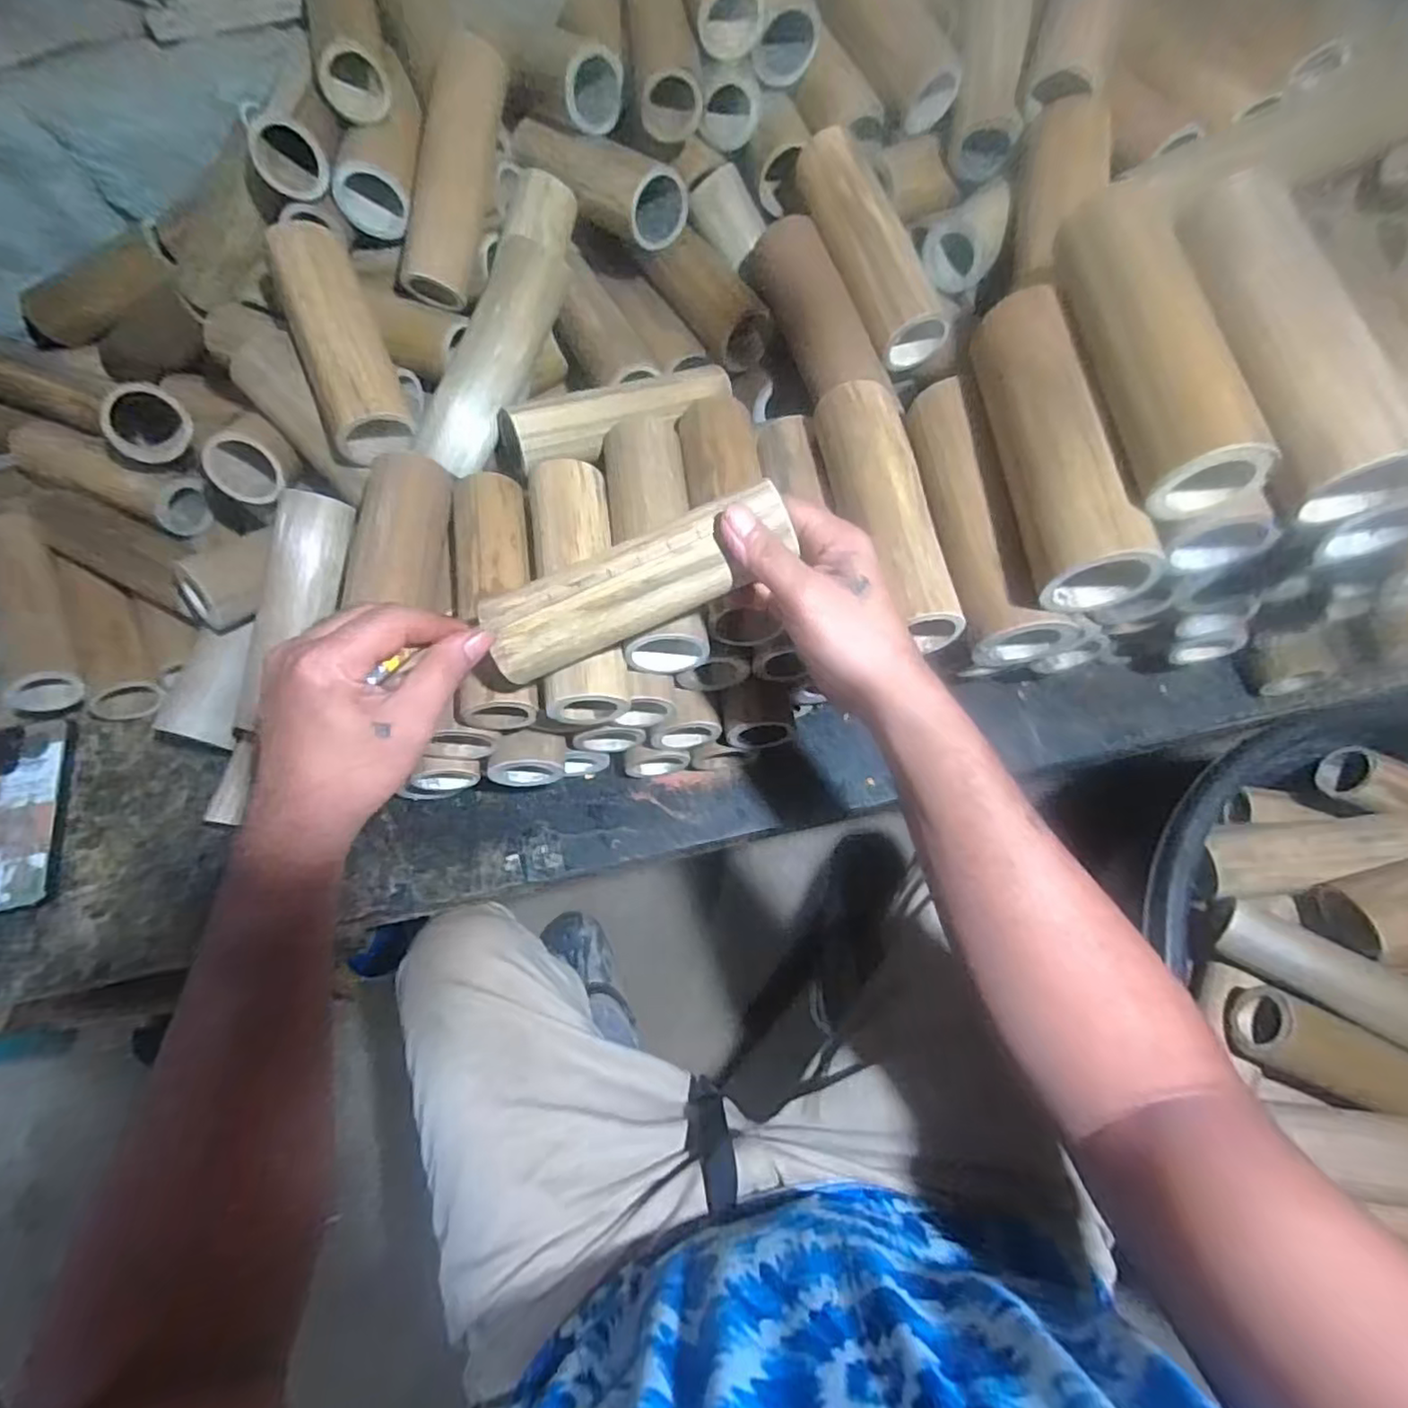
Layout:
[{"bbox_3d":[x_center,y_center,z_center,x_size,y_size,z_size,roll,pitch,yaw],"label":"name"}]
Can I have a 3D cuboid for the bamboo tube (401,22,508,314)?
[{"bbox_3d":[-0.195,-0.412,0.520,0.046,0.047,0.184,18,101,11],"label":"bamboo tube"}]

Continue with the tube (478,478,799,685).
[{"bbox_3d":[-0.036,-0.068,0.361,0.170,0.036,0.041,-25,67,3],"label":"tube"}]

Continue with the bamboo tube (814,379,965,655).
[{"bbox_3d":[0.111,-0.120,0.416,0.052,0.050,0.176,-9,66,-1],"label":"bamboo tube"}]

